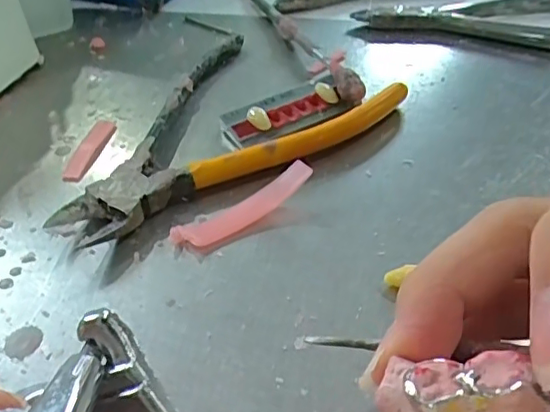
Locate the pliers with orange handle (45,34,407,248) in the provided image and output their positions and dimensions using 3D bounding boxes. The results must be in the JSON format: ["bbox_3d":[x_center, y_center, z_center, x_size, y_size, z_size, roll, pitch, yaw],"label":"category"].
[{"bbox_3d":[-0.030,-0.037,0.243,0.145,0.011,0.096,-29,49,-26],"label":"pliers with orange handle"}]

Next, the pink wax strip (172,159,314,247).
[{"bbox_3d":[-0.012,-0.001,0.202,0.052,0.013,0.012,-24,47,-21],"label":"pink wax strip"}]

